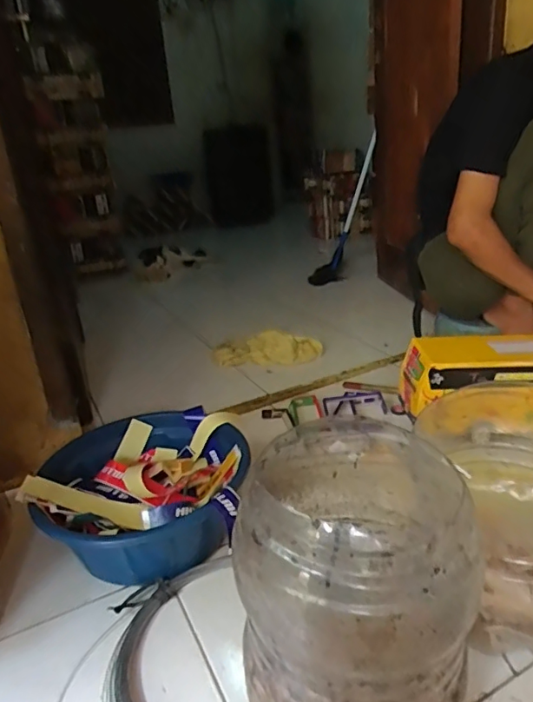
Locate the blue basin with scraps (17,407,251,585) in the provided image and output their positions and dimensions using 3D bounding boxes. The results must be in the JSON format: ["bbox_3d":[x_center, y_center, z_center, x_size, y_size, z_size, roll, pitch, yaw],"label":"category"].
[{"bbox_3d":[-0.217,0.251,0.909,0.352,0.139,0.343,-4,24,5],"label":"blue basin with scraps"}]

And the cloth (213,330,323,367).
[{"bbox_3d":[0.004,-0.004,1.539,0.319,0.063,0.116,-2,24,9],"label":"cloth"}]

